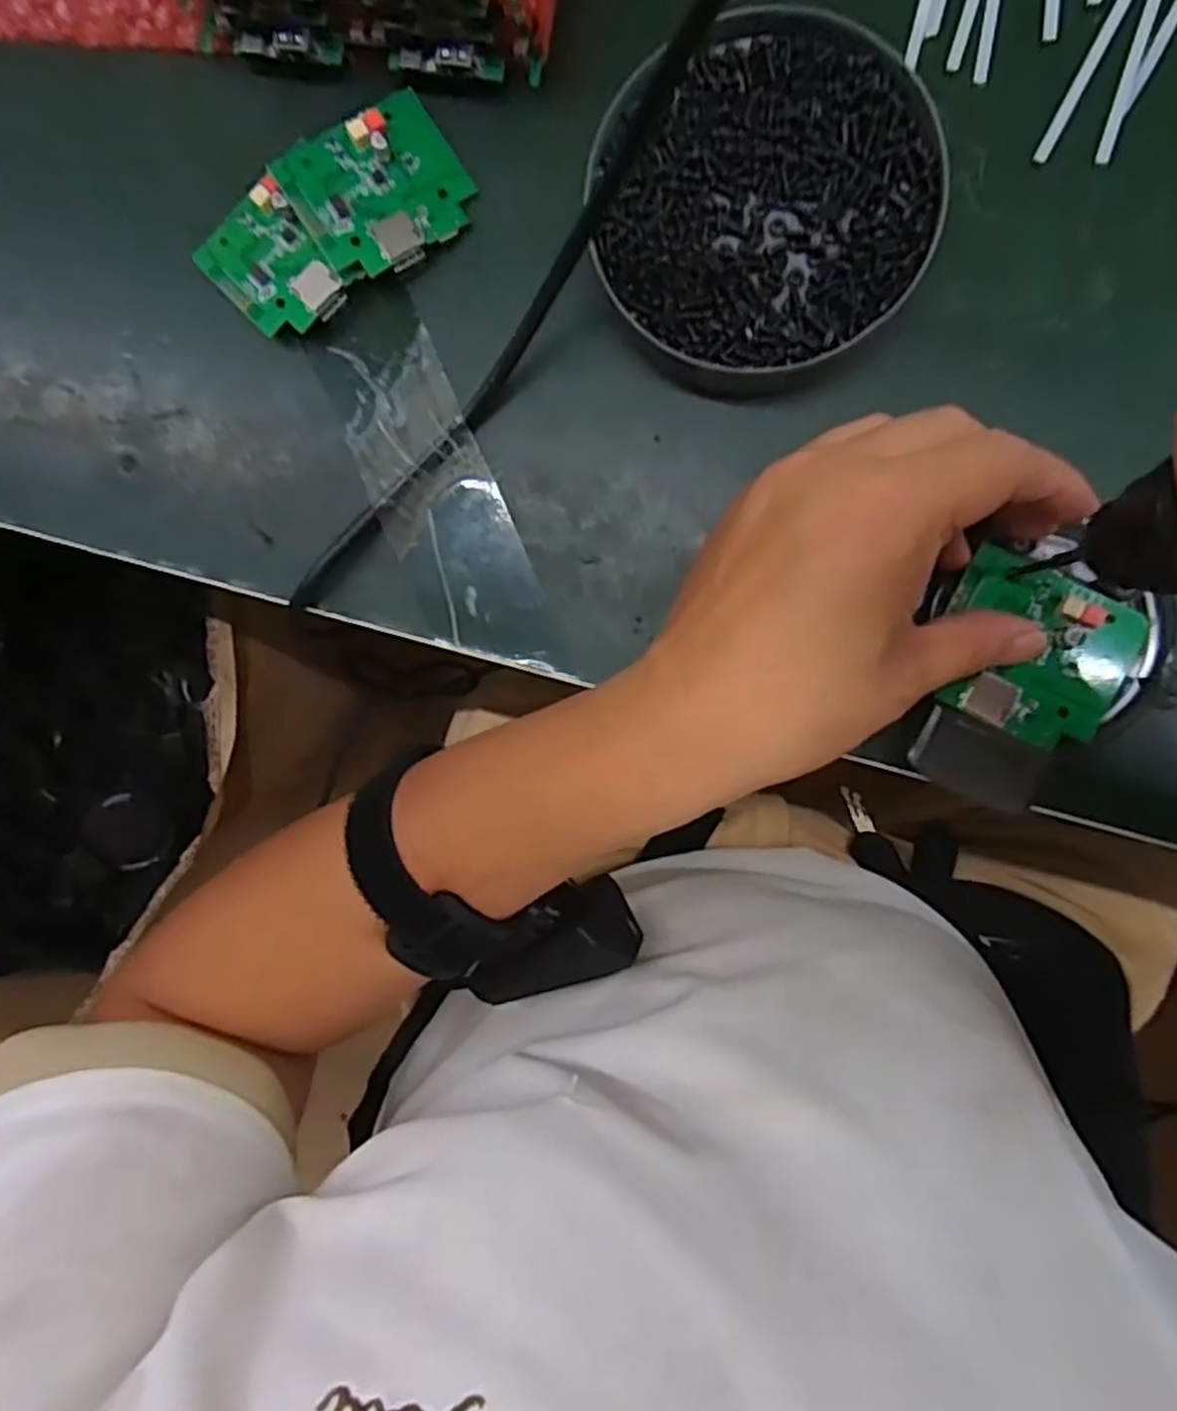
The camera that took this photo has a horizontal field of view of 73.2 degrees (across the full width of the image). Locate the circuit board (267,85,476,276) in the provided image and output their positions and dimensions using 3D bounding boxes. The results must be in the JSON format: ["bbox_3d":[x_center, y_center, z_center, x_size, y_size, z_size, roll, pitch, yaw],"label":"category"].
[{"bbox_3d":[-0.074,-0.185,0.283,0.056,0.013,0.054,-35,89,6],"label":"circuit board"}]

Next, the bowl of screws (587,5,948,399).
[{"bbox_3d":[0.057,-0.167,0.266,0.110,0.022,0.113,0,93,5],"label":"bowl of screws"}]

